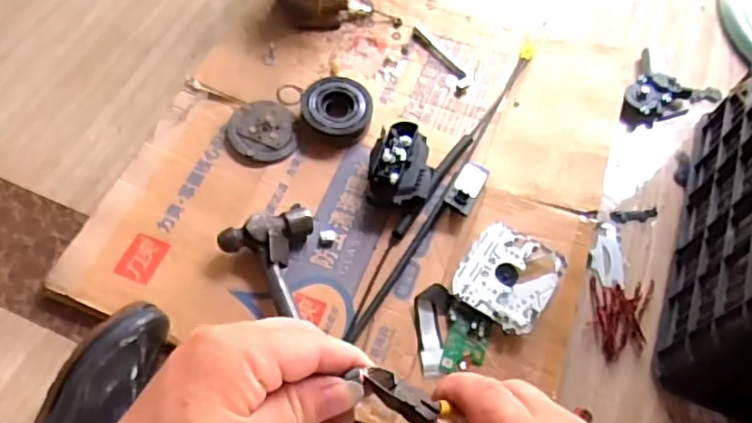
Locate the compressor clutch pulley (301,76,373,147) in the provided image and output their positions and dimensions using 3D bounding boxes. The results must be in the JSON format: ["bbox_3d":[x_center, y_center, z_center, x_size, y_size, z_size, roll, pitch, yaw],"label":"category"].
[{"bbox_3d":[-0.058,-0.151,0.894,0.102,0.038,0.106,-1,59,-3],"label":"compressor clutch pulley"}]

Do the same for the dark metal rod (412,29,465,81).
[{"bbox_3d":[0.101,-0.256,0.981,0.017,0.008,0.126,-34,66,-20],"label":"dark metal rod"}]

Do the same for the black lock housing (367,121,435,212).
[{"bbox_3d":[0.033,-0.056,0.831,0.085,0.064,0.112,1,59,-2],"label":"black lock housing"}]

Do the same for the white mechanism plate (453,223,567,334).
[{"bbox_3d":[0.169,0.084,0.774,0.116,0.029,0.123,30,62,15],"label":"white mechanism plate"}]

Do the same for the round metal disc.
[{"bbox_3d":[-0.166,-0.116,0.879,0.097,0.016,0.099,1,59,-2],"label":"round metal disc"}]

